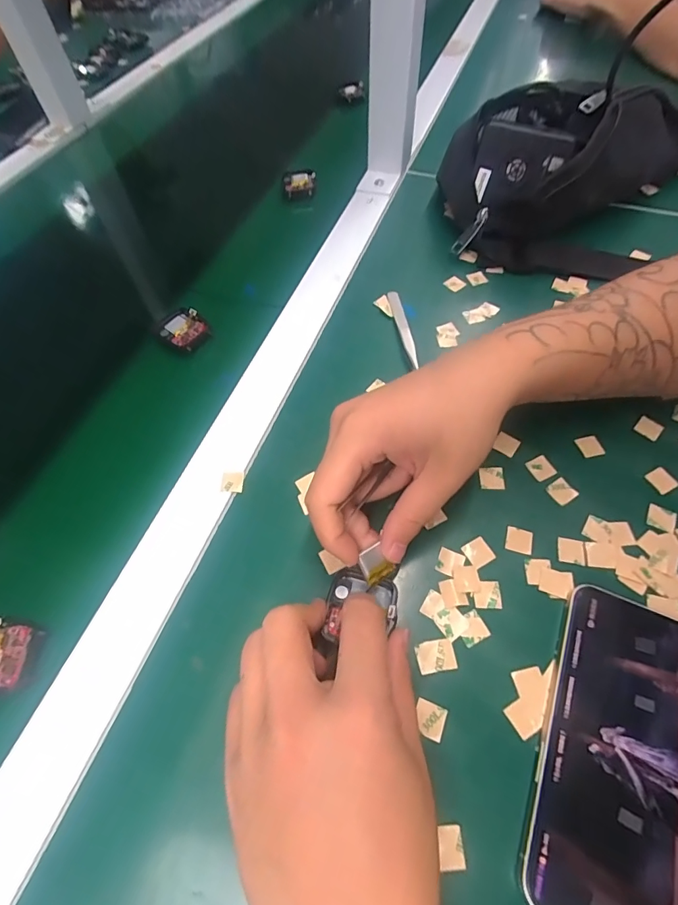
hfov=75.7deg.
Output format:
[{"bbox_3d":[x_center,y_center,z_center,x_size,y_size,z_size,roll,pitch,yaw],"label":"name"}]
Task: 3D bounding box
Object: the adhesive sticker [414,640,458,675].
[{"bbox_3d":[0.052,0.109,0.235,0.021,0.004,0.015,-9,56,-3],"label":"adhesive sticker"}]

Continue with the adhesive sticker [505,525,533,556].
[{"bbox_3d":[0.111,0.054,0.268,0.016,0.004,0.015,13,64,11],"label":"adhesive sticker"}]

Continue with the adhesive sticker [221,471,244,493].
[{"bbox_3d":[-0.071,0.020,0.292,0.014,0.004,0.014,3,72,0],"label":"adhesive sticker"}]

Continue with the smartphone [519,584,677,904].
[{"bbox_3d":[0.139,0.142,0.207,0.076,0.010,0.144,21,63,15],"label":"smartphone"}]

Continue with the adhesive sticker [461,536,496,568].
[{"bbox_3d":[0.084,0.060,0.264,0.015,0.004,0.016,-25,61,-10],"label":"adhesive sticker"}]

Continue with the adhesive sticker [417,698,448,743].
[{"bbox_3d":[0.046,0.135,0.221,0.014,0.004,0.015,15,60,16],"label":"adhesive sticker"}]

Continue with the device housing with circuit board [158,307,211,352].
[{"bbox_3d":[-0.129,-0.104,0.367,0.046,0.006,0.036,26,64,17],"label":"device housing with circuit board"}]

